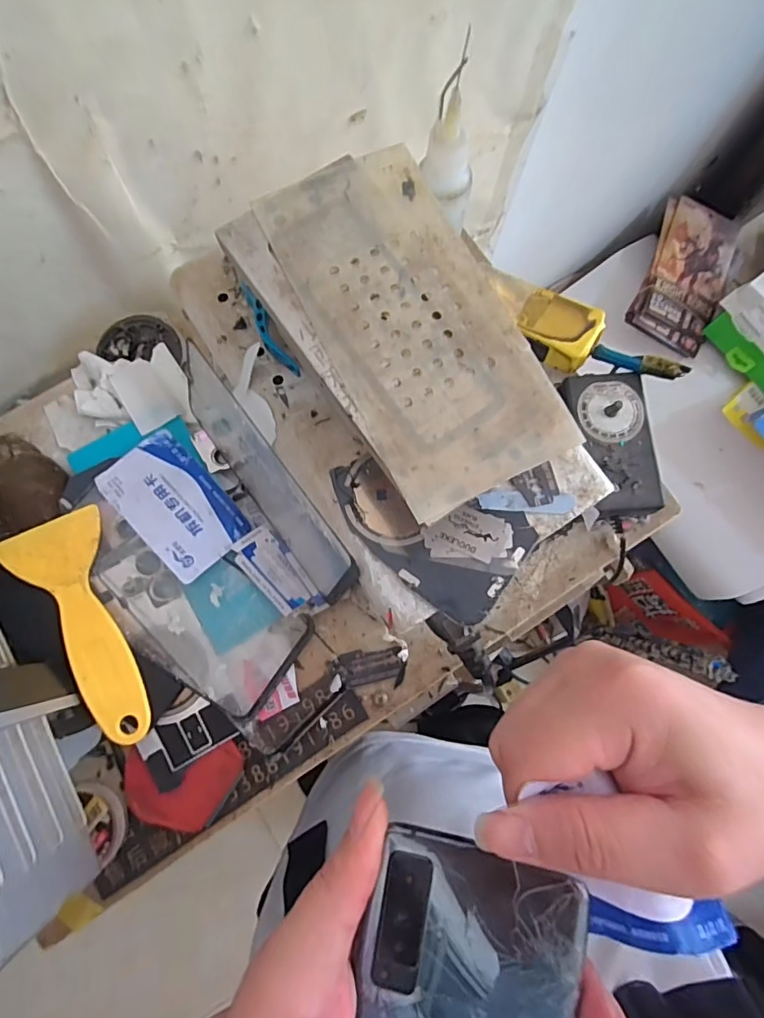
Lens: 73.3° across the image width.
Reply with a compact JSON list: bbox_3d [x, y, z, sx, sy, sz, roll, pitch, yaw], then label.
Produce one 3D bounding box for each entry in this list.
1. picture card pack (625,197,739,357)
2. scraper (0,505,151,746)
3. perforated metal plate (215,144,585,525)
[{"bbox_3d":[0.470,-0.358,0.791,0.127,0.020,0.227,20,86,-9],"label":"picture card pack"},{"bbox_3d":[-0.170,0.068,0.291,0.052,0.013,0.132,-22,78,-7],"label":"scraper"},{"bbox_3d":[0.008,-0.082,0.224,0.093,0.005,0.165,-29,79,-8],"label":"perforated metal plate"}]

